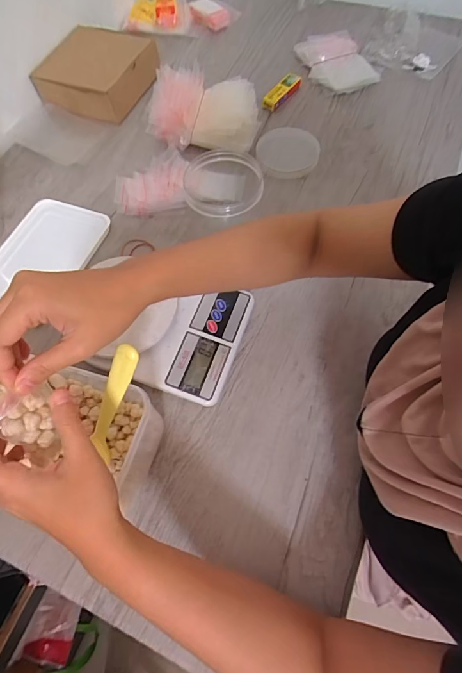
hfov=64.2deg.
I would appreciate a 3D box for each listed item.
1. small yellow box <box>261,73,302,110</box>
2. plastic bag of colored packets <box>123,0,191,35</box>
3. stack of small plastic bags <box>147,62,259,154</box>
[{"bbox_3d":[0.088,-0.425,0.636,0.028,0.014,0.098,32,70,16],"label":"small yellow box"},{"bbox_3d":[-0.153,-0.653,0.757,0.141,0.037,0.066,-7,65,0],"label":"plastic bag of colored packets"},{"bbox_3d":[-0.040,-0.367,0.595,0.166,0.077,0.135,-1,65,2],"label":"stack of small plastic bags"}]

